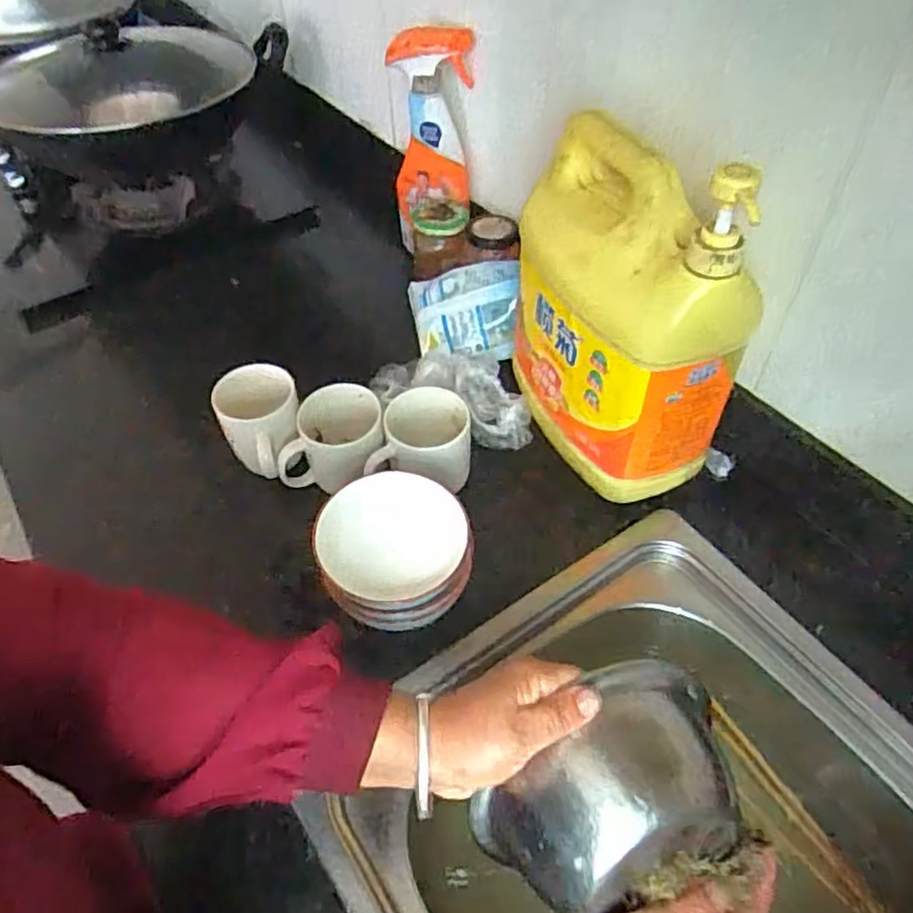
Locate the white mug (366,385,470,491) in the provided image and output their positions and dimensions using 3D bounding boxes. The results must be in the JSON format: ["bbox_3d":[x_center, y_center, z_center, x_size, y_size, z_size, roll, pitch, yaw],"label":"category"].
[{"bbox_3d":[-0.034,-0.008,0.643,0.095,0.086,0.078,-2,49,0],"label":"white mug"}]

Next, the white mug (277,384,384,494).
[{"bbox_3d":[-0.117,-0.010,0.645,0.096,0.084,0.074,-7,50,-5],"label":"white mug"}]

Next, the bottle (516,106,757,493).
[{"bbox_3d":[0.129,-0.123,0.571,0.093,0.256,0.216,-20,52,-16],"label":"bottle"}]

